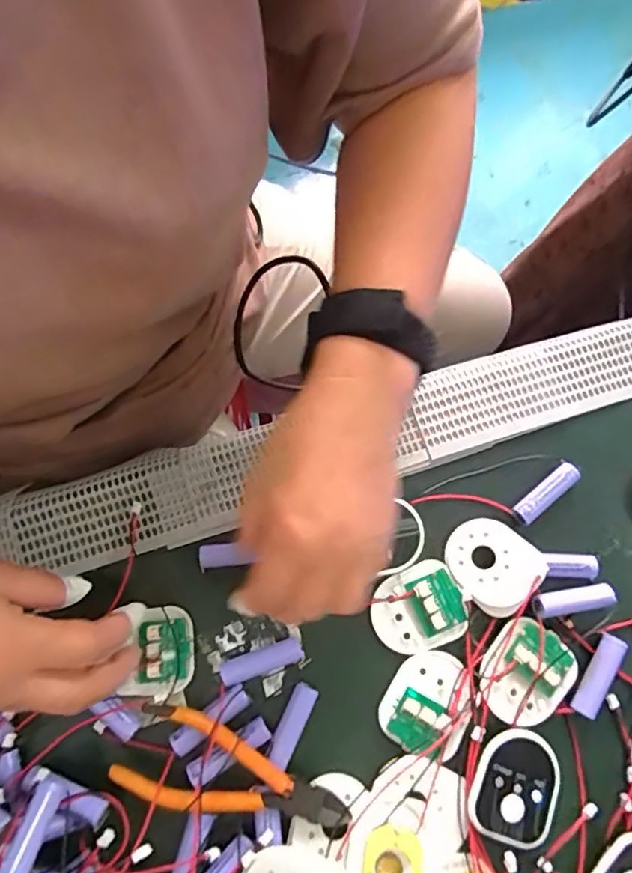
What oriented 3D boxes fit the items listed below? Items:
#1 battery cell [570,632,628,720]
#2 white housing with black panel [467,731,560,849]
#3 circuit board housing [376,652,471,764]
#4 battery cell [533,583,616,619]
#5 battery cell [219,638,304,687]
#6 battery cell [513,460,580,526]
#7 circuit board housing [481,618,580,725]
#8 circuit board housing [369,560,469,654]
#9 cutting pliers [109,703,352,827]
[{"bbox_3d":[0.172,0.145,0.345,0.016,0.012,0.049,32,78,4],"label":"battery cell"},{"bbox_3d":[0.114,0.201,0.326,0.050,0.009,0.058,20,77,1],"label":"white housing with black panel"},{"bbox_3d":[0.069,0.160,0.343,0.049,0.009,0.058,30,77,3],"label":"circuit board housing"},{"bbox_3d":[0.160,0.102,0.355,0.052,0.011,0.015,-9,78,-6],"label":"battery cell"},{"bbox_3d":[-0.033,0.137,0.347,0.050,0.011,0.014,-18,79,-7],"label":"battery cell"},{"bbox_3d":[0.150,0.037,0.373,0.052,0.011,0.015,-40,83,-11],"label":"battery cell"},{"bbox_3d":[0.128,0.143,0.344,0.047,0.009,0.058,33,78,4],"label":"circuit board housing"},{"bbox_3d":[0.064,0.108,0.356,0.056,0.009,0.049,-23,80,-8],"label":"circuit board housing"},{"bbox_3d":[-0.046,0.187,0.320,0.129,0.016,0.047,15,77,0],"label":"cutting pliers"}]

